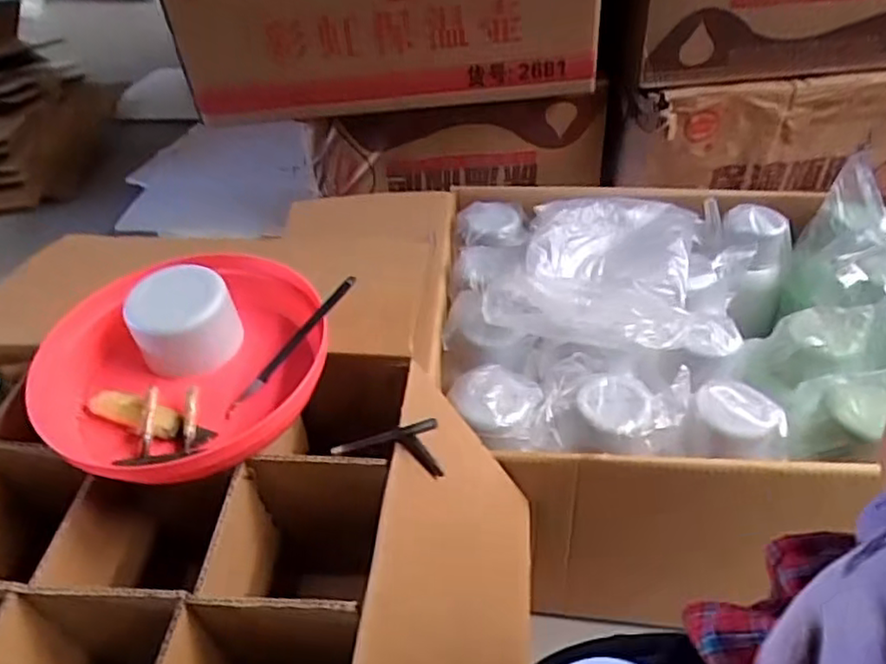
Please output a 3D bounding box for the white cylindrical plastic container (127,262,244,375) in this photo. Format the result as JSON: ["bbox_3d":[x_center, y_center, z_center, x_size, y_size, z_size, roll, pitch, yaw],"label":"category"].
[{"bbox_3d":[-0.229,-0.012,0.589,0.084,0.076,0.084,-20,43,-18],"label":"white cylindrical plastic container"}]

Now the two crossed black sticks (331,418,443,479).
[{"bbox_3d":[-0.046,0.090,0.524,0.085,0.058,0.009,3,41,7],"label":"two crossed black sticks"}]

